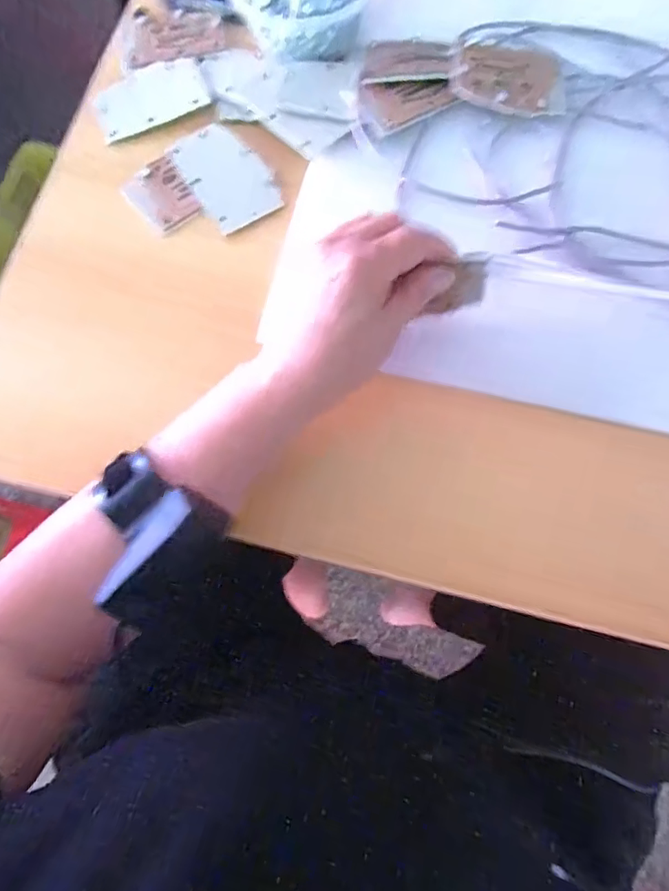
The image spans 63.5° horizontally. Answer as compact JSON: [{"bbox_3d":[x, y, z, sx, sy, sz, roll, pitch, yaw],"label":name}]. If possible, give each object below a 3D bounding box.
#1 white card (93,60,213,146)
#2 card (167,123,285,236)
[{"bbox_3d":[-0.141,-0.267,0.416,0.086,0.009,0.053,-26,77,-7],"label":"white card"},{"bbox_3d":[-0.079,-0.197,0.394,0.053,0.004,0.089,-33,75,-4],"label":"card"}]

